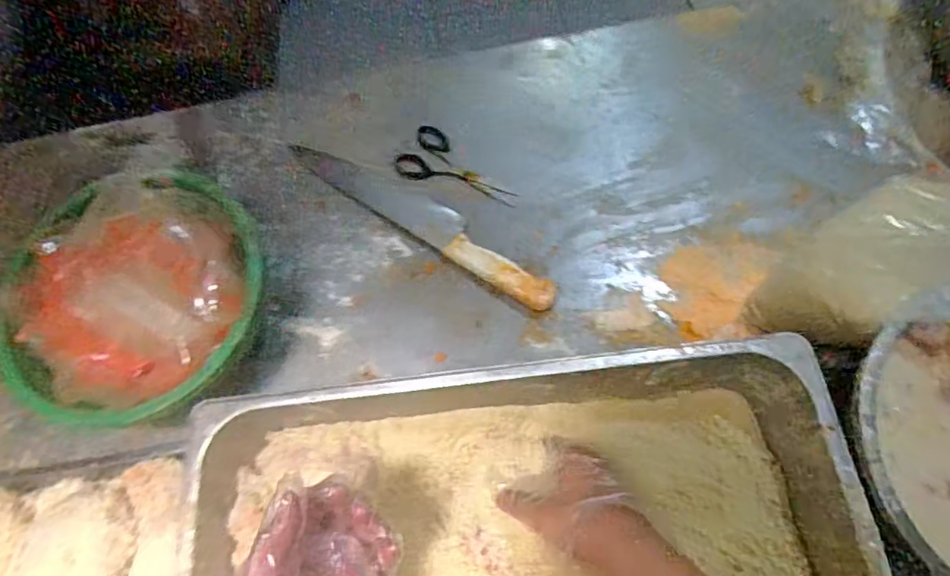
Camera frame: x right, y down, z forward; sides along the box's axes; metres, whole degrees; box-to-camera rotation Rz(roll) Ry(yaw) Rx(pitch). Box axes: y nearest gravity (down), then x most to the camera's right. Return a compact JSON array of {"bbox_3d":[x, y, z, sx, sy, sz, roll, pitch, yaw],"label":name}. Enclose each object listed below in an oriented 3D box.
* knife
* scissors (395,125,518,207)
[{"bbox_3d":[-0.068,-0.090,0.655,0.373,0.031,0.053,36,73,17],"label":"knife"},{"bbox_3d":[-0.019,-0.139,0.675,0.152,0.010,0.073,28,70,14],"label":"scissors"}]

